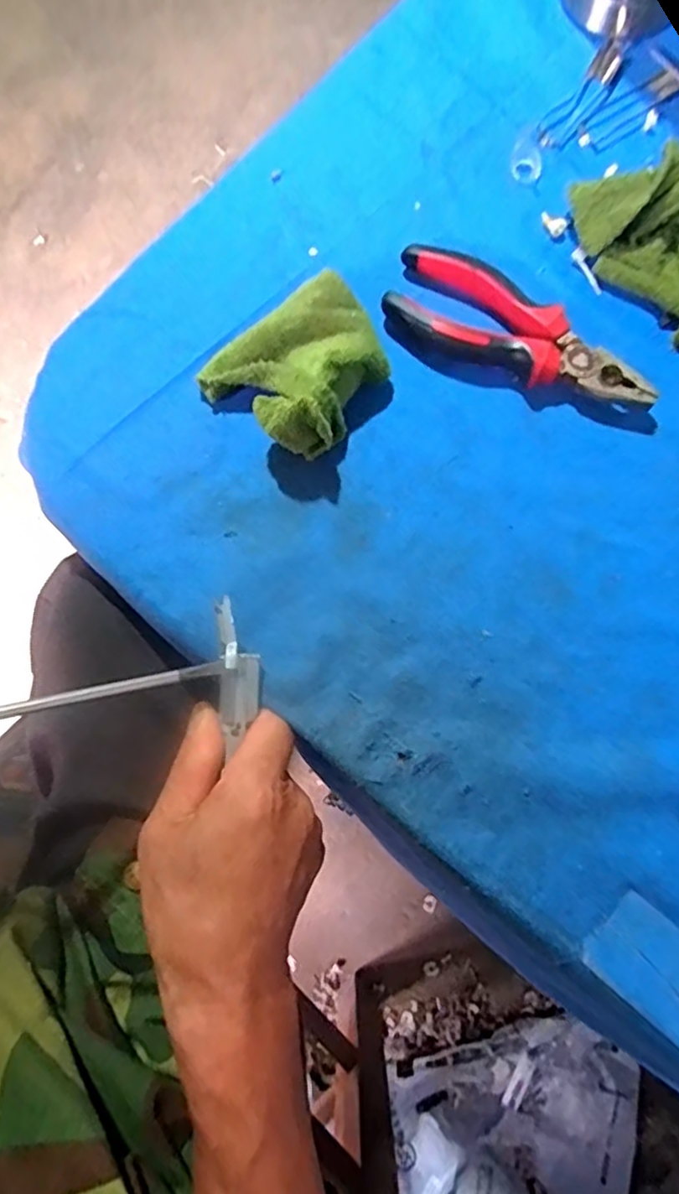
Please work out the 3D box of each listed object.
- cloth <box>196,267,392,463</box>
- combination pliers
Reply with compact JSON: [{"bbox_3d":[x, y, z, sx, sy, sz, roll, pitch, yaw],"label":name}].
[{"bbox_3d":[-0.021,-0.128,0.353,0.085,0.040,0.090,43,82,9],"label":"cloth"},{"bbox_3d":[0.103,-0.151,0.368,0.155,0.023,0.055,28,80,7],"label":"combination pliers"}]

